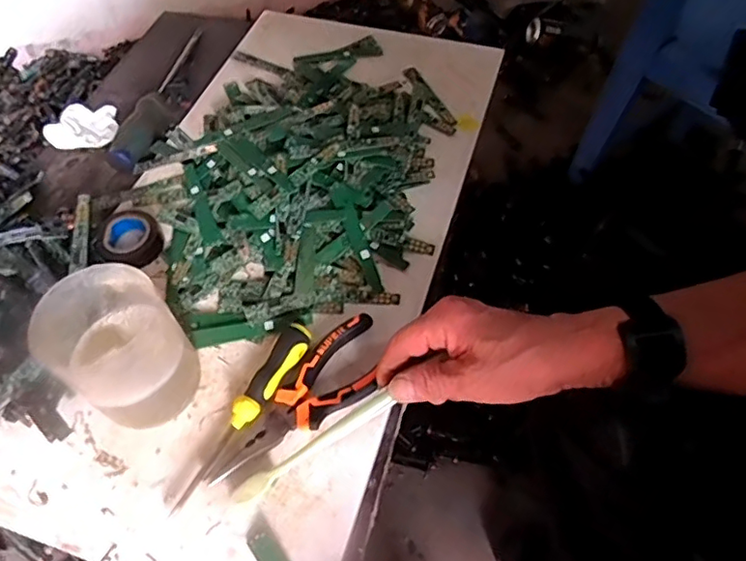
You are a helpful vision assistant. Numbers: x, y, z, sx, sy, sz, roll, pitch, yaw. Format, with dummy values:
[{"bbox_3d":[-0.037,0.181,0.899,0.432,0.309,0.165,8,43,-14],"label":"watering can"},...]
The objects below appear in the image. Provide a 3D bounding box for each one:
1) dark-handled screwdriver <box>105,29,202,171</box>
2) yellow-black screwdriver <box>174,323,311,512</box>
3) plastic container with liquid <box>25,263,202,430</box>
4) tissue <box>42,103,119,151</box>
[{"bbox_3d":[-0.223,-0.204,0.617,0.027,0.029,0.240,8,55,8],"label":"dark-handled screwdriver"},{"bbox_3d":[-0.090,0.092,0.406,0.021,0.018,0.149,24,59,18],"label":"yellow-black screwdriver"},{"bbox_3d":[-0.169,0.047,0.386,0.078,0.105,0.083,-1,55,2],"label":"plastic container with liquid"},{"bbox_3d":[-0.305,-0.162,0.597,0.065,0.022,0.056,-8,55,-3],"label":"tissue"}]

